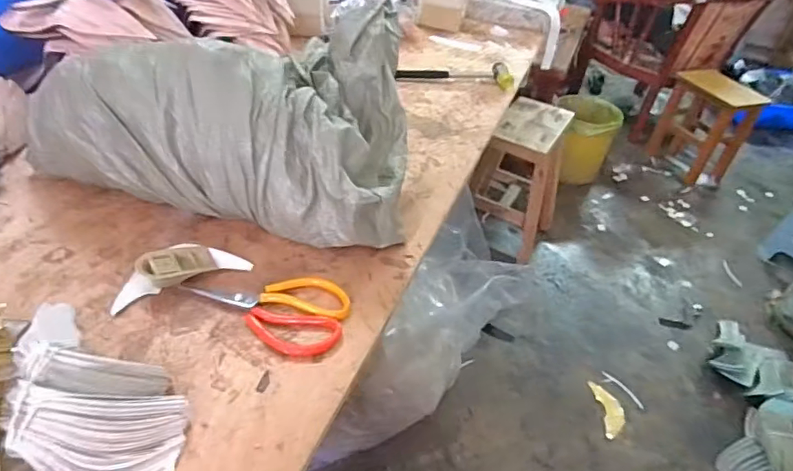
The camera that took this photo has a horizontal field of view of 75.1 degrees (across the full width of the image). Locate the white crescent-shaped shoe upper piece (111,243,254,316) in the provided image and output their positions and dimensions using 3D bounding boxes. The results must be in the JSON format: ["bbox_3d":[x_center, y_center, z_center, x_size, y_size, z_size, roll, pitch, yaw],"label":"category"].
[{"bbox_3d":[-0.258,0.036,0.606,0.151,0.034,0.055,-20,47,-29],"label":"white crescent-shaped shoe upper piece"}]

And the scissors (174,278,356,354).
[{"bbox_3d":[-0.145,0.078,0.583,0.181,0.017,0.096,16,41,10],"label":"scissors"}]

